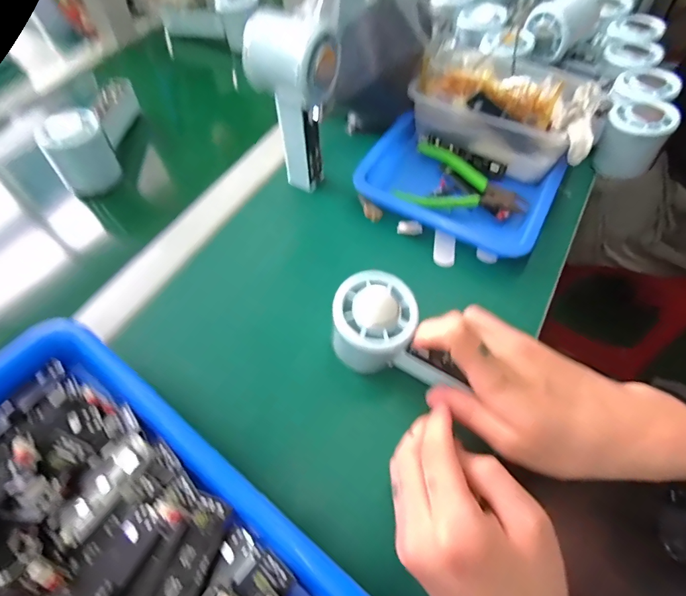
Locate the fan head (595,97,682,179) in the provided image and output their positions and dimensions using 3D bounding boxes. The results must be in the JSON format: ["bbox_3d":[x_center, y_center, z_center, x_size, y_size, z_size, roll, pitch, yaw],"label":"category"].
[{"bbox_3d":[0.284,-0.157,0.397,0.054,0.058,0.057,31,63,21],"label":"fan head"}]

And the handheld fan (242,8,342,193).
[{"bbox_3d":[-0.039,-0.160,0.355,0.071,0.146,0.048,9,58,9],"label":"handheld fan"}]

